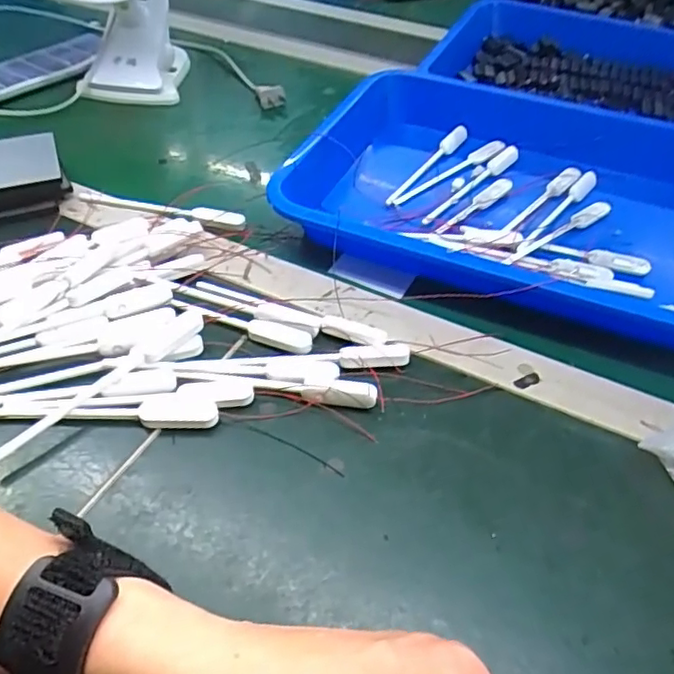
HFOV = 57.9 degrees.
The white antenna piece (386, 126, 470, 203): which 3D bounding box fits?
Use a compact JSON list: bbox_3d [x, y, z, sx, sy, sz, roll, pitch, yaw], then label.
[{"bbox_3d":[0.085,-0.162,0.564,0.014,0.011,0.141,27,51,21],"label":"white antenna piece"}]

